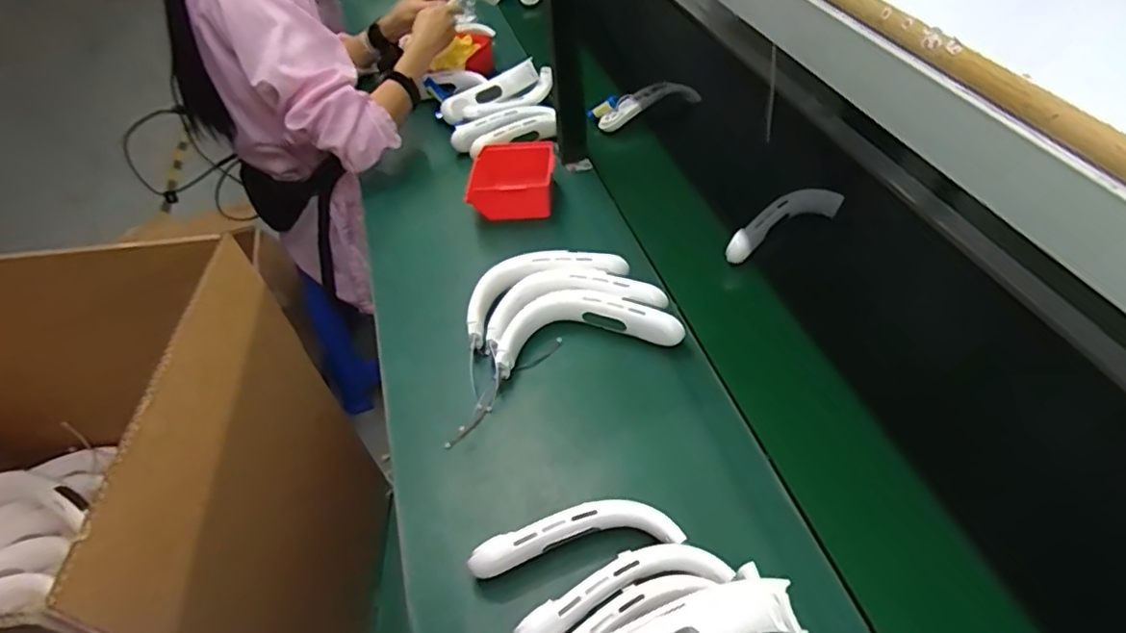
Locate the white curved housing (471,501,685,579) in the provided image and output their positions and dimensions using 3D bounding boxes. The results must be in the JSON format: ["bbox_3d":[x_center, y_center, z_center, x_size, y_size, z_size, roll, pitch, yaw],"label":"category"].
[{"bbox_3d":[0.011,0.209,0.572,0.191,0.046,0.043,-8,48,0],"label":"white curved housing"}]

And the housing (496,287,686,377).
[{"bbox_3d":[0.028,0.011,0.749,0.220,0.054,0.087,-11,48,-2],"label":"housing"}]

